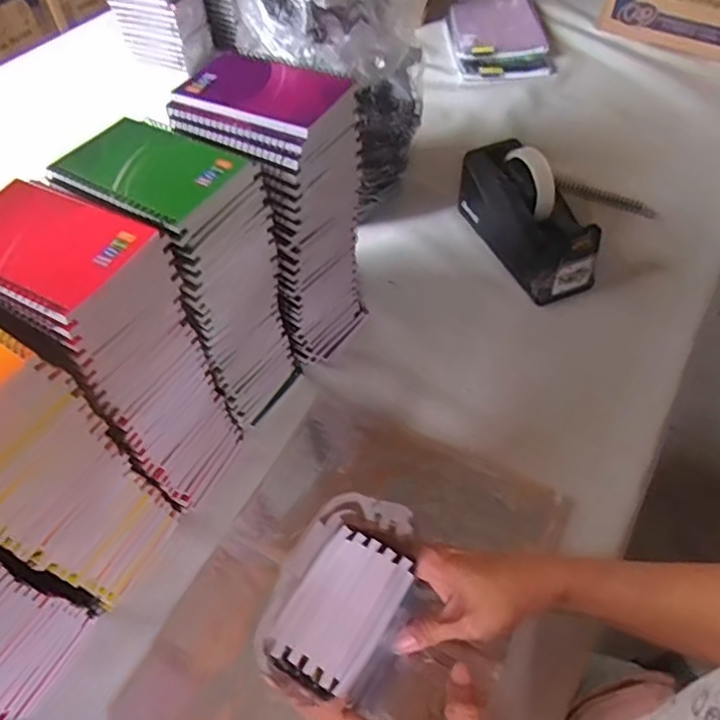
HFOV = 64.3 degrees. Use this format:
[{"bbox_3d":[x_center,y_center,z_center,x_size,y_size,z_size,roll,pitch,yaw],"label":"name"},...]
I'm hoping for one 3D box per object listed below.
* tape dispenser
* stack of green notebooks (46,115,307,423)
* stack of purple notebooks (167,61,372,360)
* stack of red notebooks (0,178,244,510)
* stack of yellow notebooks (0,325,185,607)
[{"bbox_3d":[0.199,-0.172,0.686,0.073,0.120,0.195,-19,55,-13],"label":"tape dispenser"},{"bbox_3d":[-0.147,-0.066,0.516,0.136,0.258,0.101,28,58,20],"label":"stack of green notebooks"},{"bbox_3d":[-0.075,-0.129,0.557,0.125,0.276,0.108,33,60,23],"label":"stack of purple notebooks"},{"bbox_3d":[-0.195,0.005,0.463,0.130,0.264,0.092,27,58,19],"label":"stack of red notebooks"},{"bbox_3d":[-0.250,0.078,0.421,0.136,0.259,0.093,22,57,16],"label":"stack of yellow notebooks"}]

